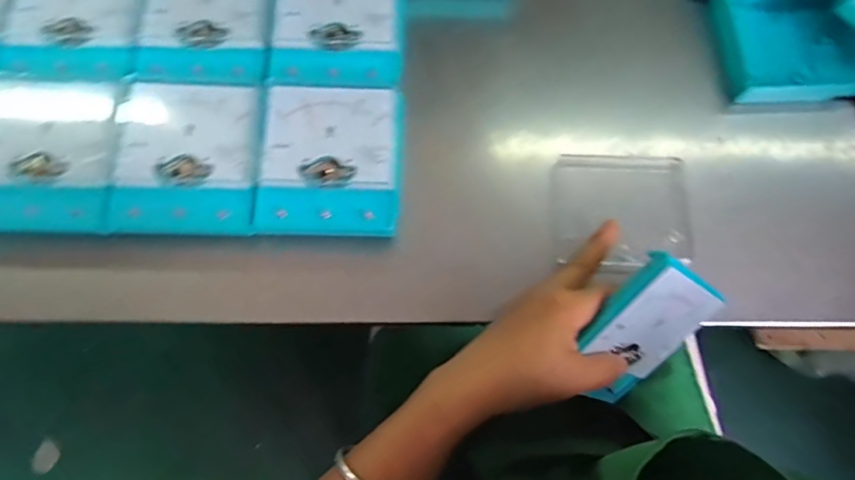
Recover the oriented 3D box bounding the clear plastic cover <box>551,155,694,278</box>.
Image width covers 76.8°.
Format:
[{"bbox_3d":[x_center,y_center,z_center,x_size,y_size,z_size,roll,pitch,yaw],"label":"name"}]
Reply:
[{"bbox_3d":[0.151,-0.022,0.420,0.102,0.020,0.102,-2,71,6],"label":"clear plastic cover"}]

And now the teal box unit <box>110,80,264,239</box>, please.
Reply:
[{"bbox_3d":[-0.173,-0.062,0.392,0.103,0.012,0.115,1,73,-2],"label":"teal box unit"}]

